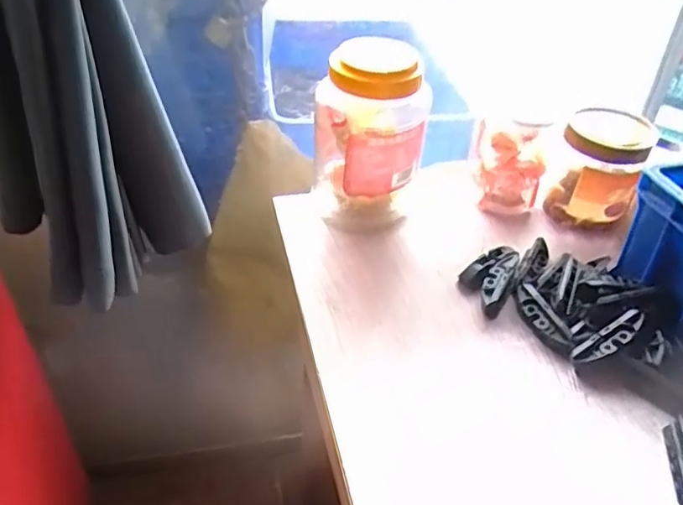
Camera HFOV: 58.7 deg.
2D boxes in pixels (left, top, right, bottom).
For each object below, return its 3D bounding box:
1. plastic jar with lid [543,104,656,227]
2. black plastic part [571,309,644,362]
[{"bbox_3d":[0.266,-0.086,0.629,0.080,0.107,0.087,0,40,0],"label":"plastic jar with lid"},{"bbox_3d":[0.216,0.069,0.485,0.068,0.013,0.019,-32,47,-5],"label":"black plastic part"}]

